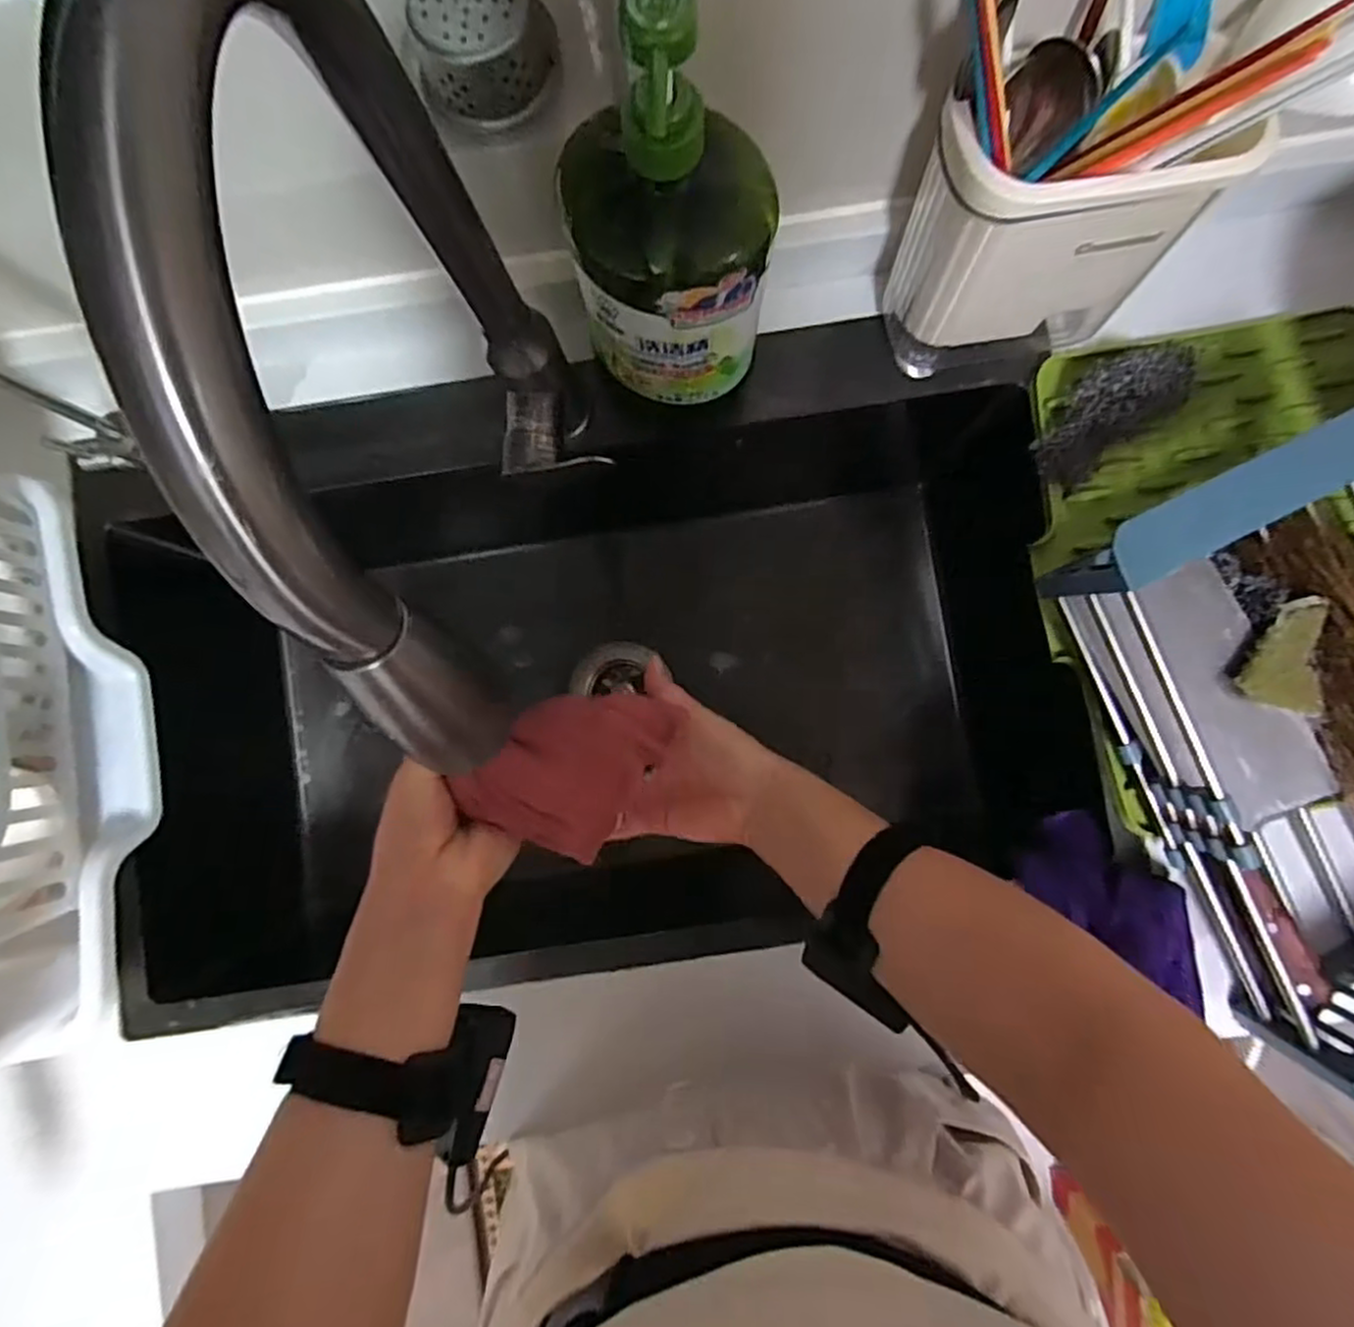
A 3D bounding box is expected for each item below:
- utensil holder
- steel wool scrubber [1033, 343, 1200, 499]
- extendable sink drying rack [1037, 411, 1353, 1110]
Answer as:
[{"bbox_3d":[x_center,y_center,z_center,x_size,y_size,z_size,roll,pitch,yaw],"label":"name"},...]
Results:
[{"bbox_3d":[0.230,-0.270,0.451,0.166,0.170,0.077,-12,85,0],"label":"utensil holder"},{"bbox_3d":[0.316,-0.189,0.504,0.135,0.032,0.055,-43,86,-3],"label":"steel wool scrubber"},{"bbox_3d":[0.414,0.061,0.440,0.205,0.129,0.384,-25,86,-1],"label":"extendable sink drying rack"}]

